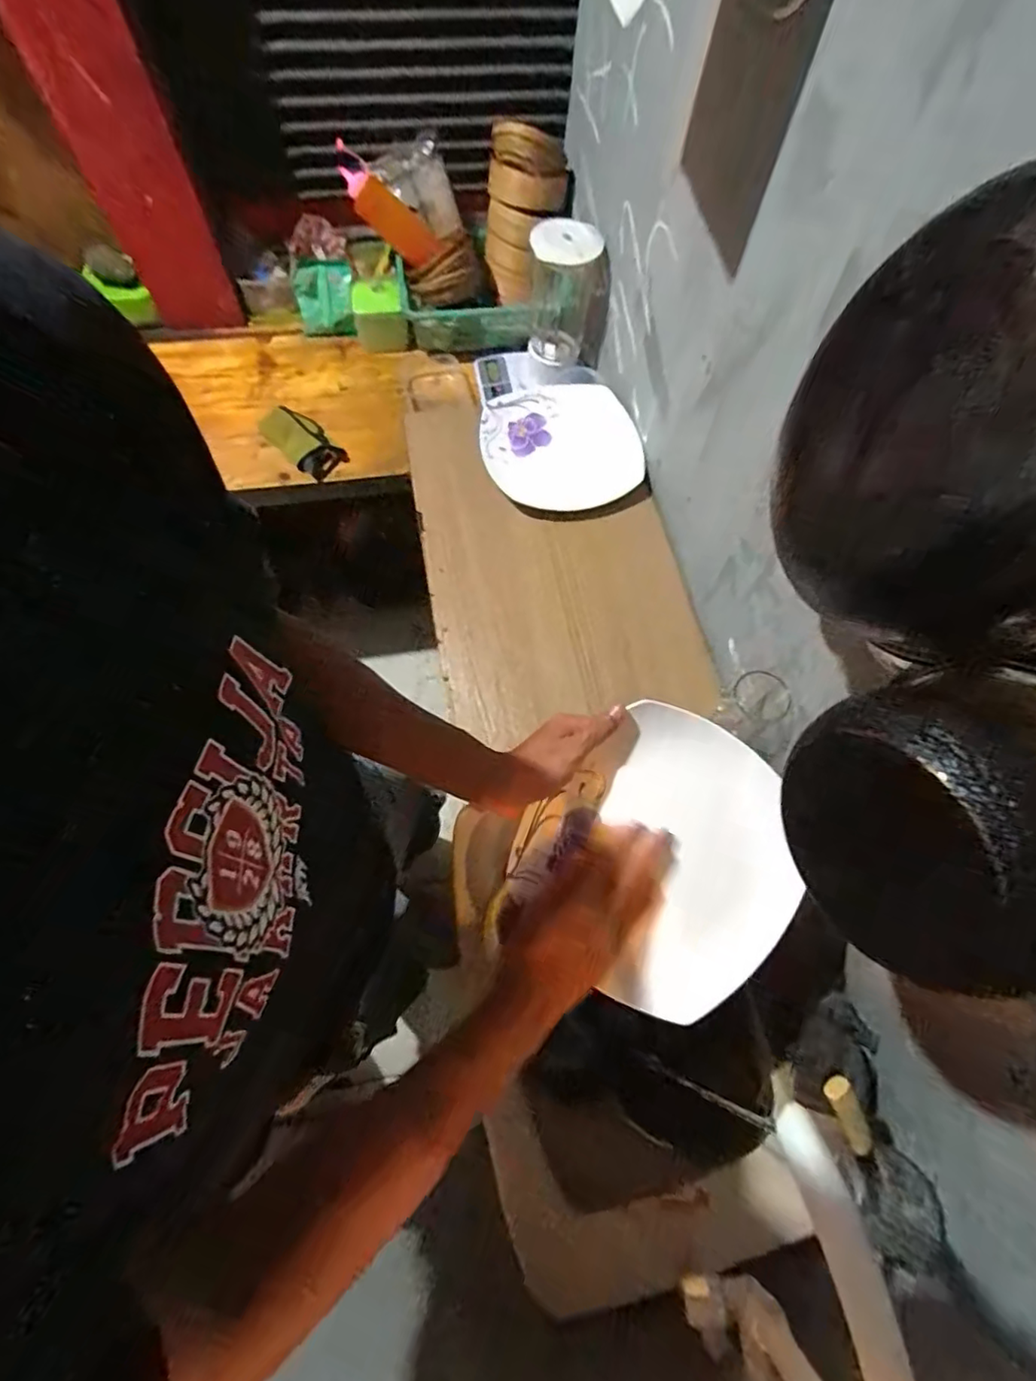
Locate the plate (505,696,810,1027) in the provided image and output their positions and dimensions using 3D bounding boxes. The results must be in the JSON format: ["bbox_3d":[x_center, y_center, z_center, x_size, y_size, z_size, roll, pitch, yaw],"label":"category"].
[{"bbox_3d":[0.146,0.160,0.555,0.242,0.022,0.248,0,83,-2],"label":"plate"}]

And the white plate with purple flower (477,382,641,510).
[{"bbox_3d":[0.070,-0.408,0.986,0.253,0.036,0.251,1,68,-2],"label":"white plate with purple flower"}]

